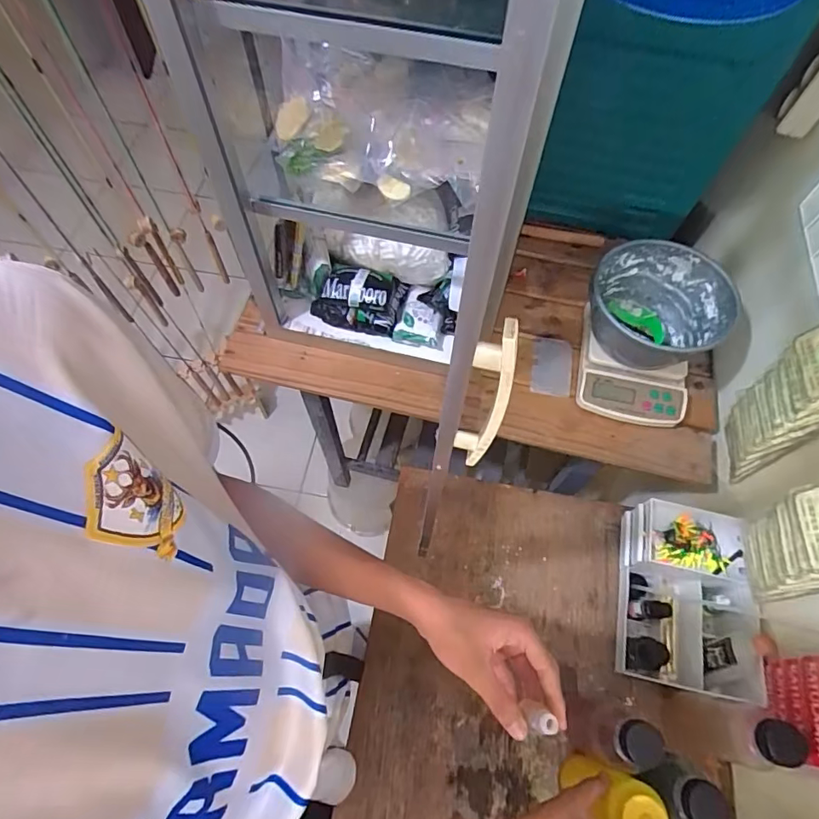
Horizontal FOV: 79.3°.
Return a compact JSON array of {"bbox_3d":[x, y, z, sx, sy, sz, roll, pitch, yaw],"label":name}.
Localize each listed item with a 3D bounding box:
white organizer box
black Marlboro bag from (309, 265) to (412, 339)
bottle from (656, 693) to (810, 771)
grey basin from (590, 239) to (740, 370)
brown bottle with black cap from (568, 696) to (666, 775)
[{"bbox_3d":[0.375,0.253,0.670,0.145,0.113,0.225,9,64,3],"label":"white organizer box"},{"bbox_3d":[-0.075,-0.176,0.764,0.131,0.063,0.088,14,64,5],"label":"black Marlboro bag"},{"bbox_3d":[0.365,0.376,0.575,0.054,0.190,0.067,13,64,5],"label":"bottle"},{"bbox_3d":[0.352,-0.141,0.732,0.179,0.121,0.176,1,63,-1],"label":"grey basin"},{"bbox_3d":[0.231,0.376,0.570,0.060,0.178,0.056,22,65,9],"label":"brown bottle with black cap"}]

